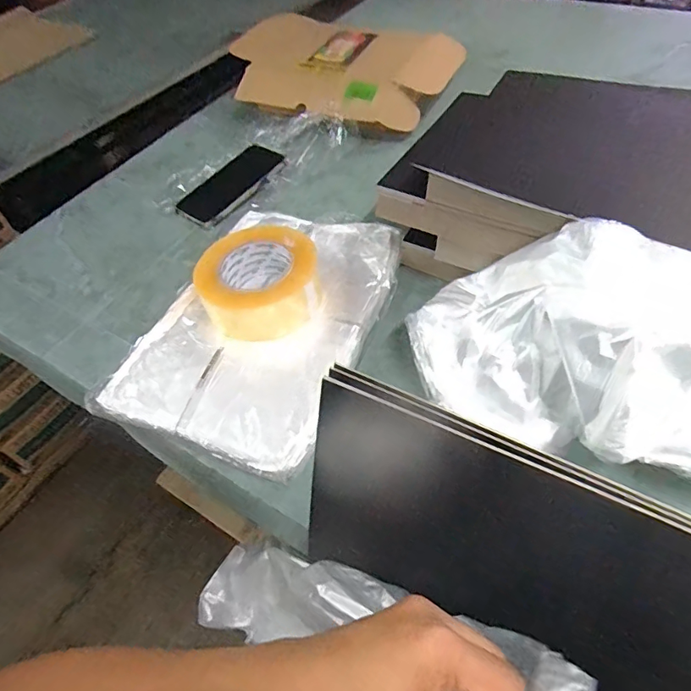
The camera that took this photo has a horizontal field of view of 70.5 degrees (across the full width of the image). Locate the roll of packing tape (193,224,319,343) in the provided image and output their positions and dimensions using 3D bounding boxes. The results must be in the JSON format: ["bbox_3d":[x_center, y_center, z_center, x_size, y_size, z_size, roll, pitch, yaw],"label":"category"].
[{"bbox_3d":[-0.092,-0.070,0.528,0.122,0.062,0.112,-3,53,4],"label":"roll of packing tape"}]

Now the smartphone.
[{"bbox_3d":[-0.164,-0.235,0.712,0.095,0.010,0.167,32,68,30],"label":"smartphone"}]

